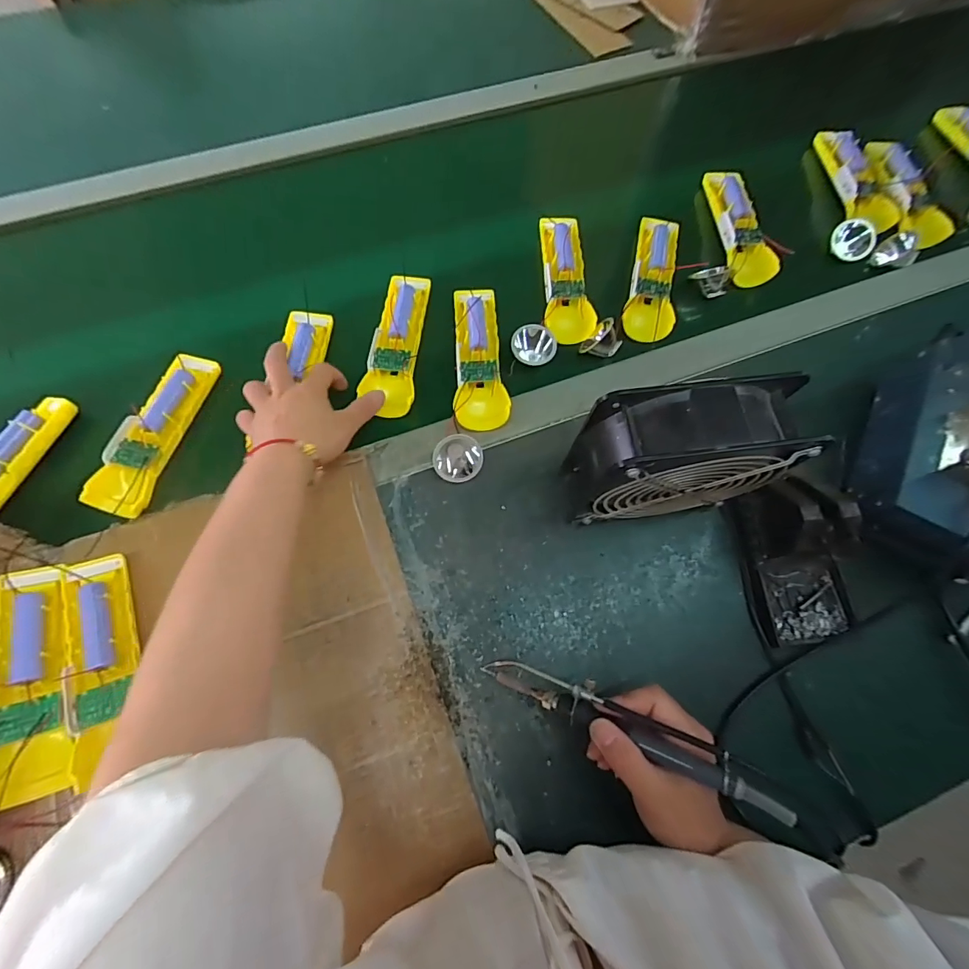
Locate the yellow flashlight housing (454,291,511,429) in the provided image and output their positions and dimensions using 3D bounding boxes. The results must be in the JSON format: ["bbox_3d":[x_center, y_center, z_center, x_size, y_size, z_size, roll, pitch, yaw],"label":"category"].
[{"bbox_3d":[-0.004,-0.134,0.471,0.051,0.019,0.167,-1,70,-2],"label":"yellow flashlight housing"}]

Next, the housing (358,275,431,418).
[{"bbox_3d":[-0.092,-0.145,0.479,0.052,0.021,0.166,4,70,0],"label":"housing"}]

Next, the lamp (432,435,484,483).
[{"bbox_3d":[-0.024,-0.020,0.438,0.043,0.036,0.047,1,70,-1],"label":"lamp"}]

